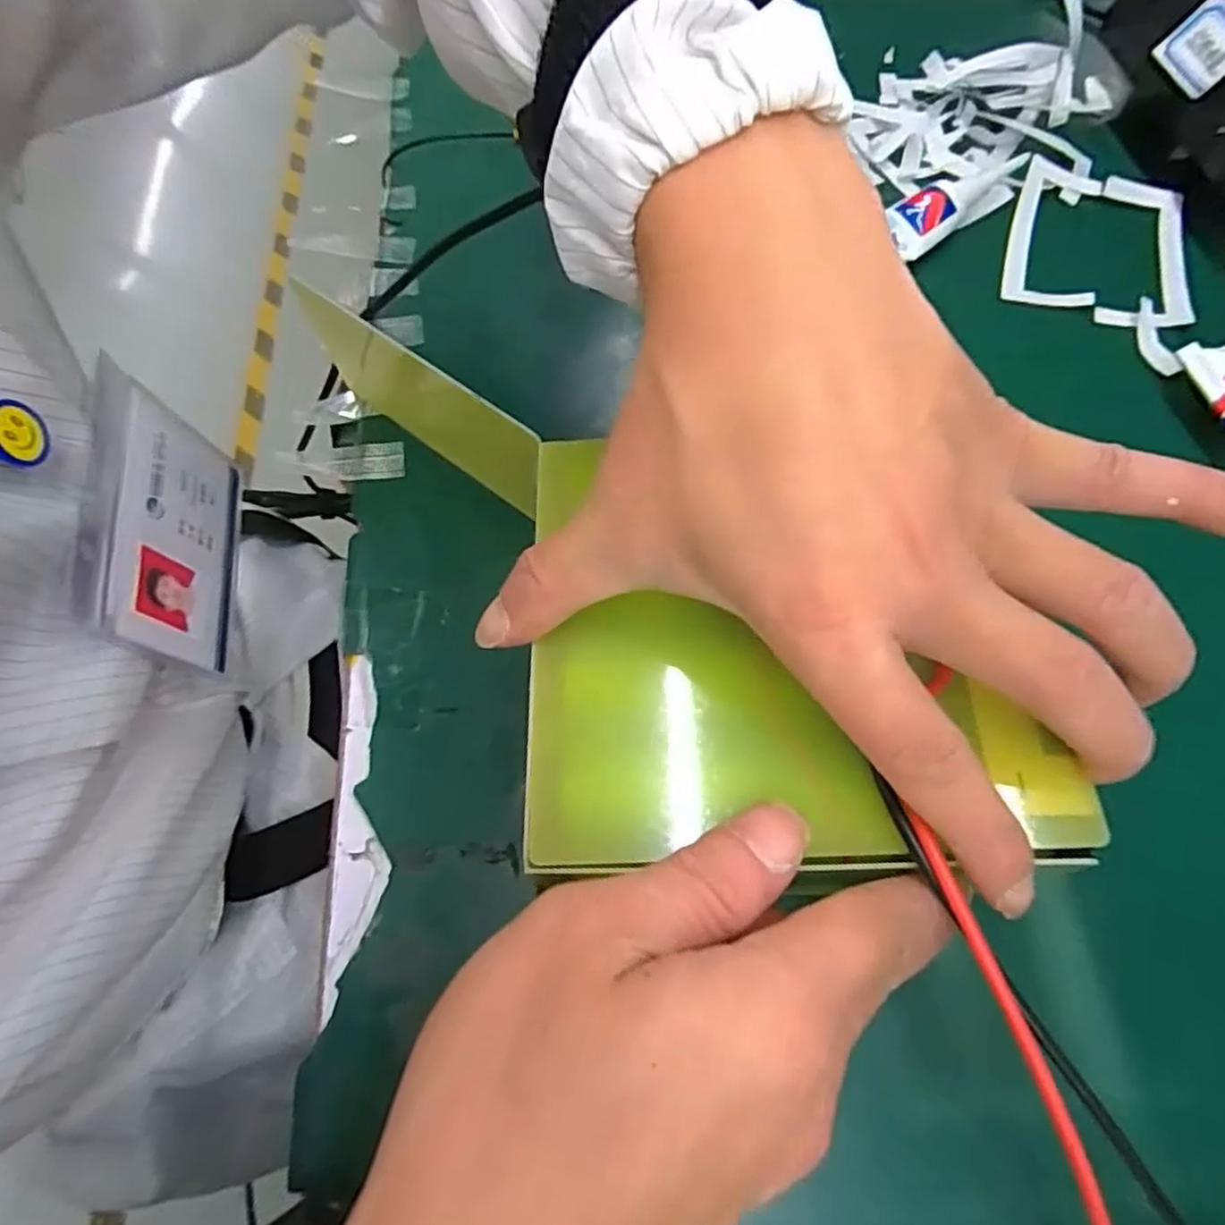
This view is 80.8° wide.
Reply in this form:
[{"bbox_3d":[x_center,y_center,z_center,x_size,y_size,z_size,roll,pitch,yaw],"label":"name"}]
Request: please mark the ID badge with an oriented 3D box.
[{"bbox_3d":[-0.164,-0.030,0.265,0.004,0.075,0.094,-8,70,6],"label":"ID badge"}]

